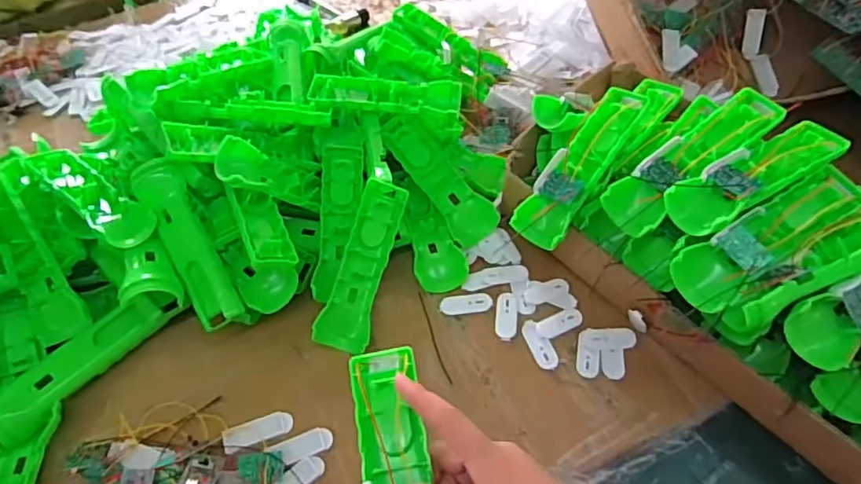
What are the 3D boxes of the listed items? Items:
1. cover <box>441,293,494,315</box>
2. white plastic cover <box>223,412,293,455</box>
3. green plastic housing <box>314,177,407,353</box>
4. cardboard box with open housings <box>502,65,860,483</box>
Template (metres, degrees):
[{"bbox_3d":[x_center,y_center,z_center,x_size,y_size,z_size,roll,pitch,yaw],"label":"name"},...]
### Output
[{"bbox_3d":[0.035,0.060,0.569,0.050,0.004,0.021,-3,52,1],"label":"cover"},{"bbox_3d":[-0.150,0.163,0.505,0.058,0.004,0.022,-19,53,-11],"label":"white plastic cover"},{"bbox_3d":[-0.063,0.020,0.553,0.042,0.024,0.162,14,78,14],"label":"green plastic housing"},{"bbox_3d":[0.268,-0.002,0.515,0.431,0.149,0.222,37,62,28],"label":"cardboard box with open housings"}]

